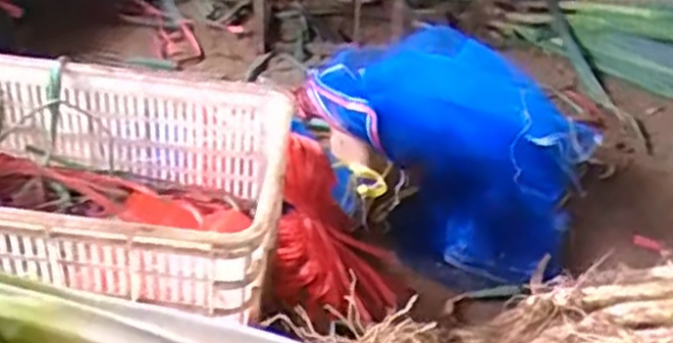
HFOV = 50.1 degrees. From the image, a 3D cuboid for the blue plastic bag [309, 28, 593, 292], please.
[{"bbox_3d":[0.190,-0.055,1.223,0.461,0.248,0.329,26,38,26],"label":"blue plastic bag"}]

